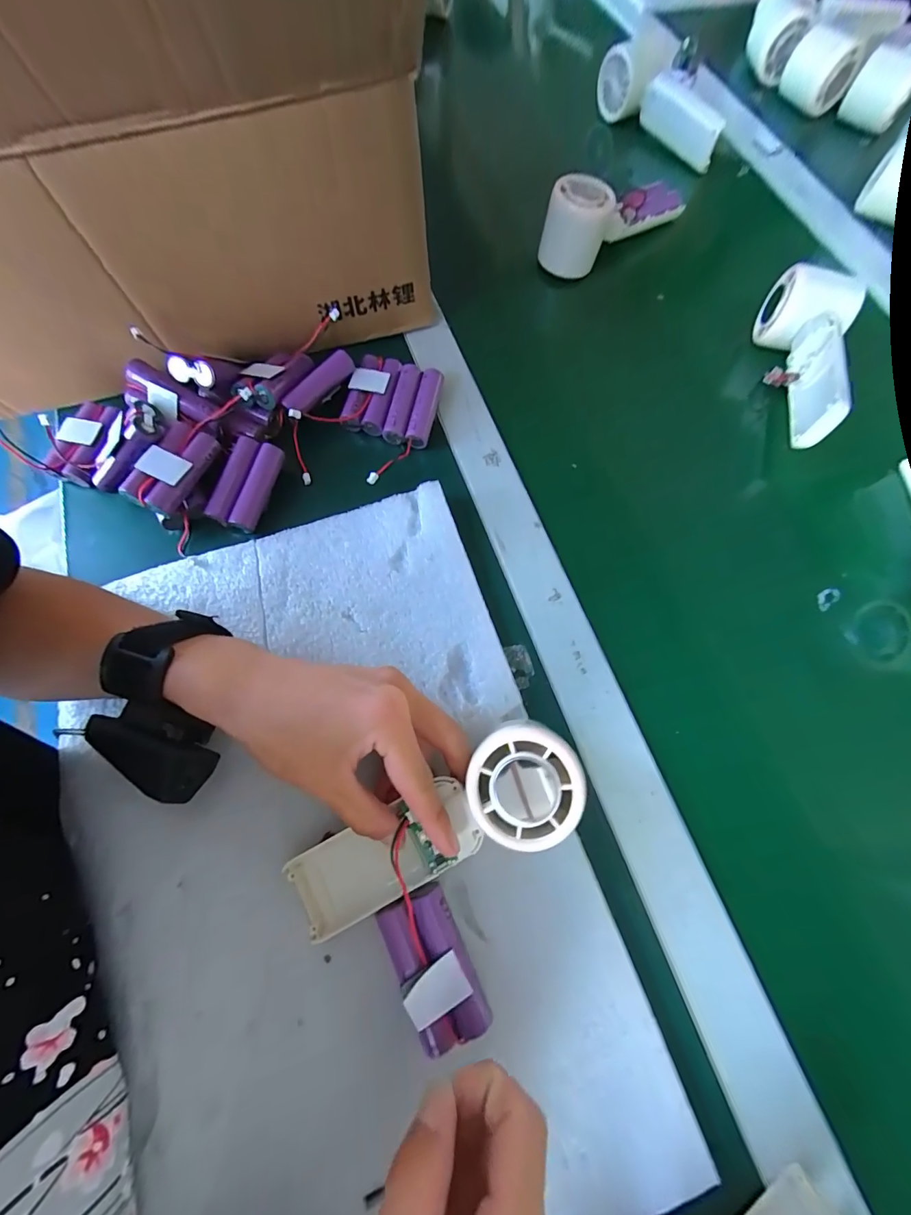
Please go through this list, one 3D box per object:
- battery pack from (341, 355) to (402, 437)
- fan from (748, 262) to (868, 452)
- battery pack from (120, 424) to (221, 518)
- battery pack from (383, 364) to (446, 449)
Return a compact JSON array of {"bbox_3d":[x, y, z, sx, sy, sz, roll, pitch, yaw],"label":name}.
[{"bbox_3d":[-0.068,-0.171,0.350,0.036,0.022,0.065,11,72,3],"label":"battery pack"},{"bbox_3d":[0.275,-0.199,0.347,0.060,0.051,0.149,21,73,7],"label":"fan"},{"bbox_3d":[-0.199,-0.097,0.307,0.034,0.025,0.066,21,72,6],"label":"battery pack"},{"bbox_3d":[-0.034,-0.162,0.346,0.035,0.019,0.065,10,72,3],"label":"battery pack"}]

